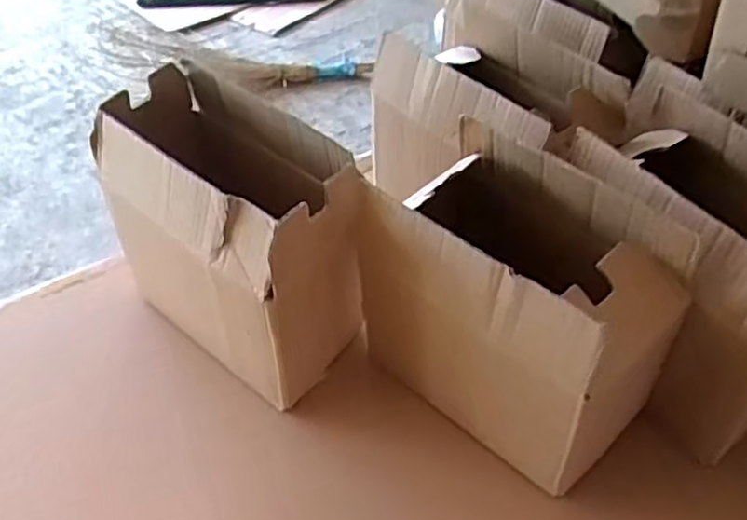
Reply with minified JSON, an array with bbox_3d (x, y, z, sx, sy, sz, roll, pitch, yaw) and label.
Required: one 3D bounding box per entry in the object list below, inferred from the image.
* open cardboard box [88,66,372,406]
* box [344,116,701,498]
[{"bbox_3d":[-0.131,-0.027,0.651,0.245,0.212,0.139,32,53,27],"label":"open cardboard box"},{"bbox_3d":[0.116,0.038,0.587,0.234,0.219,0.137,34,53,28],"label":"box"}]

